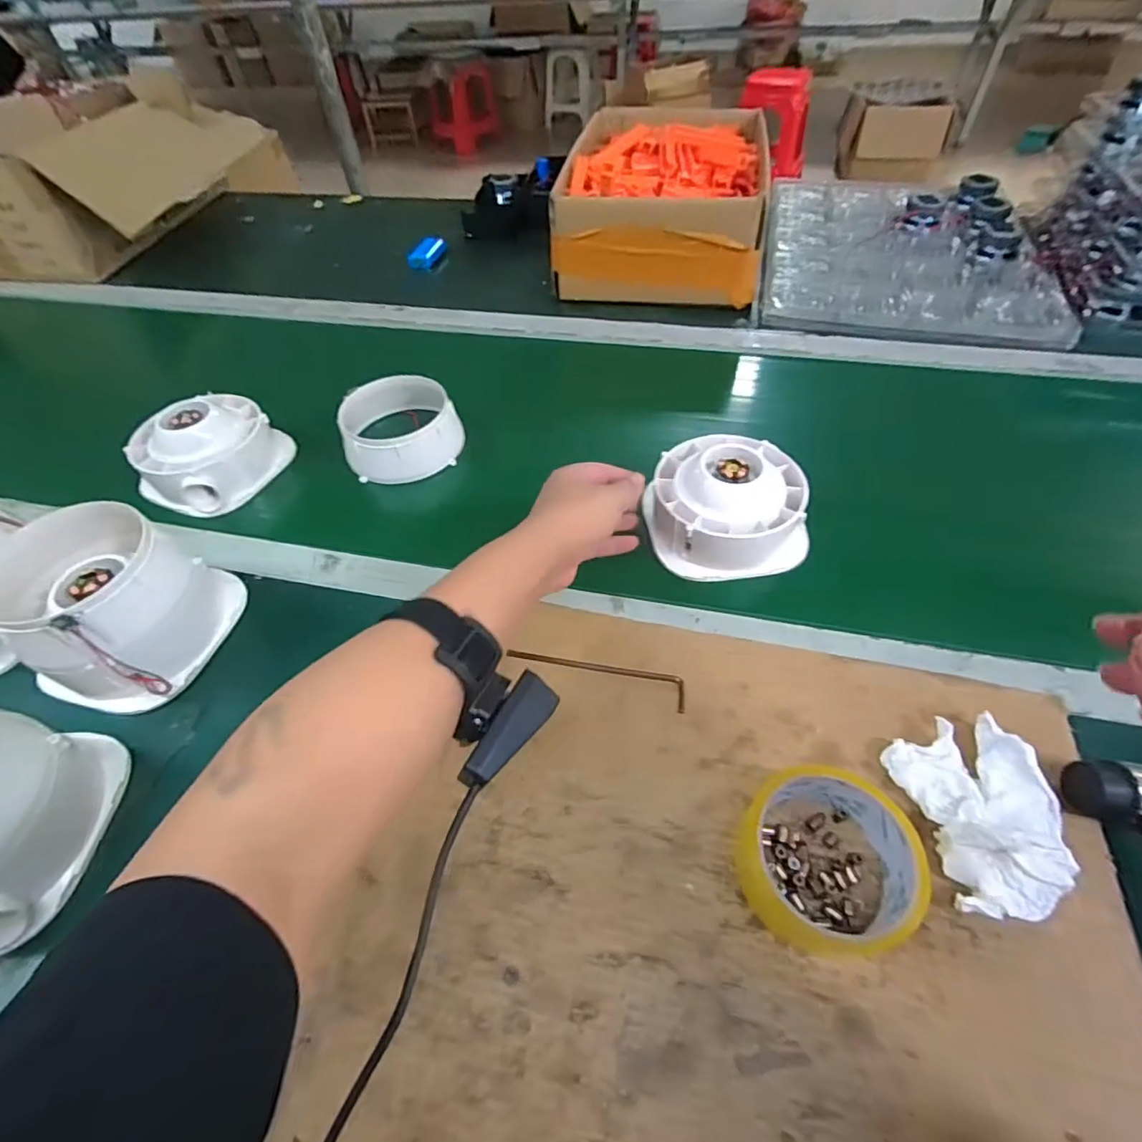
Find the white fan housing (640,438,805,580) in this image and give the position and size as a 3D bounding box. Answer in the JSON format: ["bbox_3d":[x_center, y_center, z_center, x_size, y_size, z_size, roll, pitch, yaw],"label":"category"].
[{"bbox_3d":[0.137,-0.069,0.493,0.133,0.057,0.137,-8,52,-2],"label":"white fan housing"}]

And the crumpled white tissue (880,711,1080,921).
[{"bbox_3d":[0.250,0.142,0.333,0.079,0.031,0.103,-10,53,-4],"label":"crumpled white tissue"}]

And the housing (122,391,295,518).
[{"bbox_3d":[-0.381,-0.130,0.584,0.102,0.074,0.132,24,58,20],"label":"housing"}]

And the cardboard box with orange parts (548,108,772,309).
[{"bbox_3d":[0.133,-0.530,0.796,0.259,0.120,0.347,7,53,9],"label":"cardboard box with orange parts"}]

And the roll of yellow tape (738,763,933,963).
[{"bbox_3d":[0.145,0.160,0.317,0.085,0.043,0.093,-2,52,2],"label":"roll of yellow tape"}]

